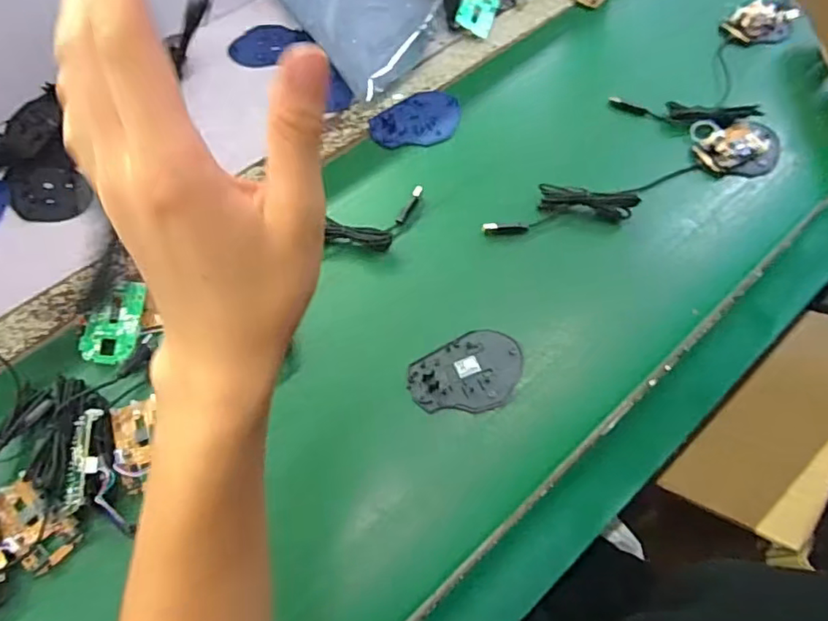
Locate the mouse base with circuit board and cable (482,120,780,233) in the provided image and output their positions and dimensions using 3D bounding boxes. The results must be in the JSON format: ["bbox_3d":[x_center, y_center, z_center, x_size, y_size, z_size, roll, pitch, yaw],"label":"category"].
[{"bbox_3d":[0.244,-0.143,0.607,0.353,0.028,0.073,-18,64,-12],"label":"mouse base with circuit board and cable"}]

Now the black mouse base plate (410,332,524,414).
[{"bbox_3d":[0.051,0.060,0.518,0.107,0.011,0.071,-23,65,-14],"label":"black mouse base plate"}]

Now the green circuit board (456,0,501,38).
[{"bbox_3d":[0.081,-0.391,0.723,0.050,0.012,0.082,20,65,-8],"label":"green circuit board"}]

